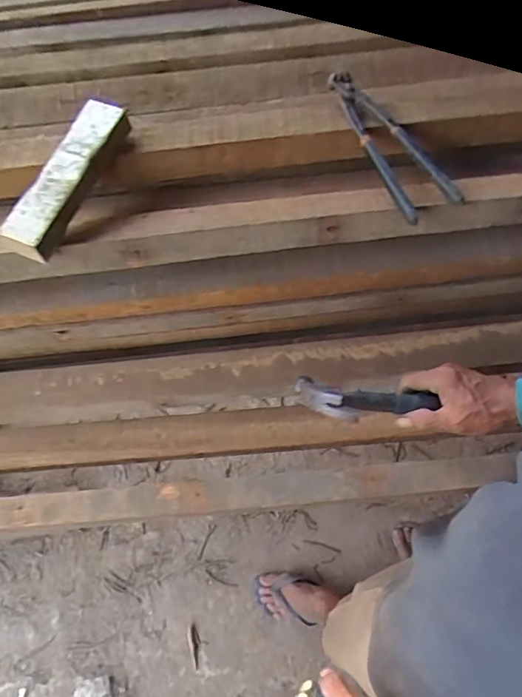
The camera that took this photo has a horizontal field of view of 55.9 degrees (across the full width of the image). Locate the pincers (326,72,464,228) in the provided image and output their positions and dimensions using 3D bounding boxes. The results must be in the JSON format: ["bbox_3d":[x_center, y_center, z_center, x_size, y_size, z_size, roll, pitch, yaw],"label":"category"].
[{"bbox_3d":[0.145,-0.240,0.578,0.071,0.040,0.220,-23,67,-9],"label":"pincers"}]

